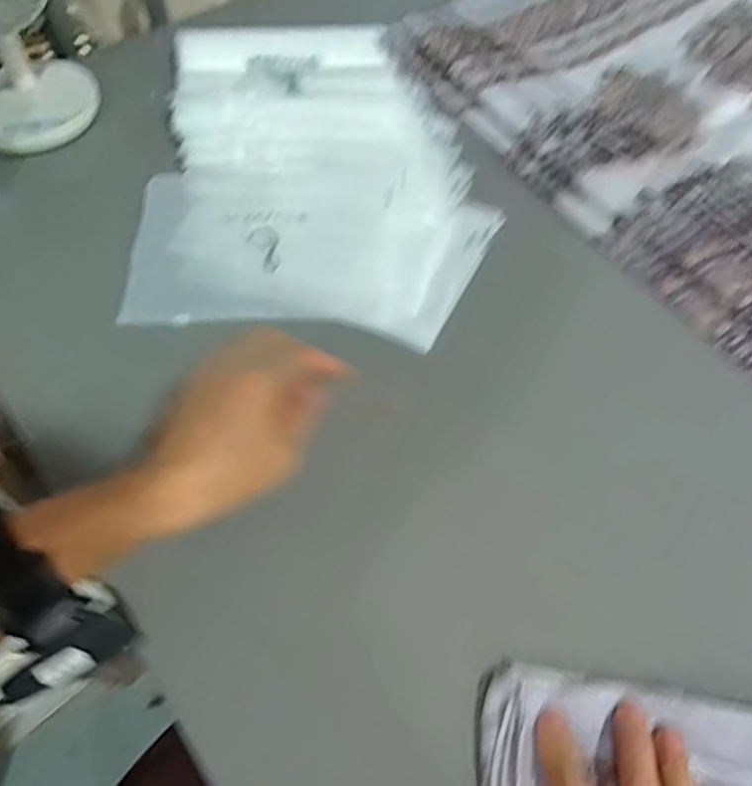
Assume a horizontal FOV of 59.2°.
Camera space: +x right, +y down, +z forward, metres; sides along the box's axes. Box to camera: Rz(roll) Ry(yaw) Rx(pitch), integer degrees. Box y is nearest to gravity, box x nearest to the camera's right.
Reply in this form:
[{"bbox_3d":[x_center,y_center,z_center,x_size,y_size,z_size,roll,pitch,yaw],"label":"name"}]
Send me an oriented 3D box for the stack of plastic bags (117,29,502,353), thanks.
[{"bbox_3d":[-0.059,-0.239,0.649,0.305,0.026,0.434,-1,56,-1],"label":"stack of plastic bags"}]

